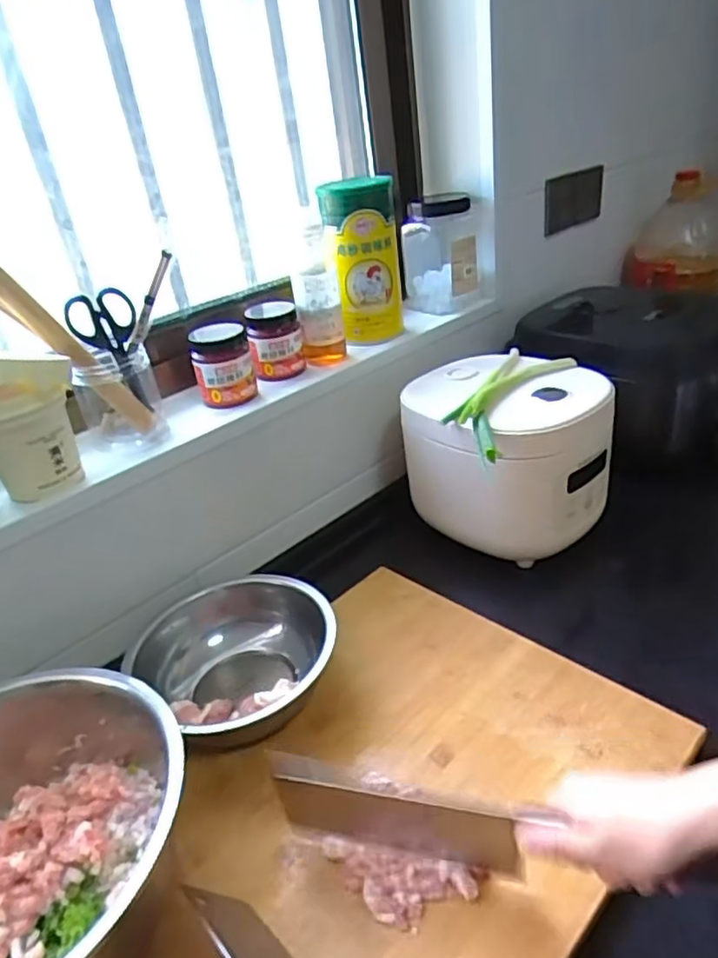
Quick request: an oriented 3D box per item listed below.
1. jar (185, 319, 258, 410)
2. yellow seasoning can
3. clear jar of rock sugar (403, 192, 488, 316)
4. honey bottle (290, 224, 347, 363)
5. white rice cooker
[{"bbox_3d":[-0.161,-0.136,0.751,0.068,0.083,0.058,-11,29,-5],"label":"jar"},{"bbox_3d":[0.006,-0.288,0.849,0.096,0.196,0.095,-7,29,2],"label":"yellow seasoning can"},{"bbox_3d":[0.139,-0.339,0.972,0.108,0.164,0.088,-23,32,-24],"label":"clear jar of rock sugar"},{"bbox_3d":[-0.052,-0.229,0.821,0.059,0.163,0.066,-9,29,-1],"label":"honey bottle"},{"bbox_3d":[0.181,-0.033,0.801,0.221,0.179,0.234,-6,29,4],"label":"white rice cooker"}]

